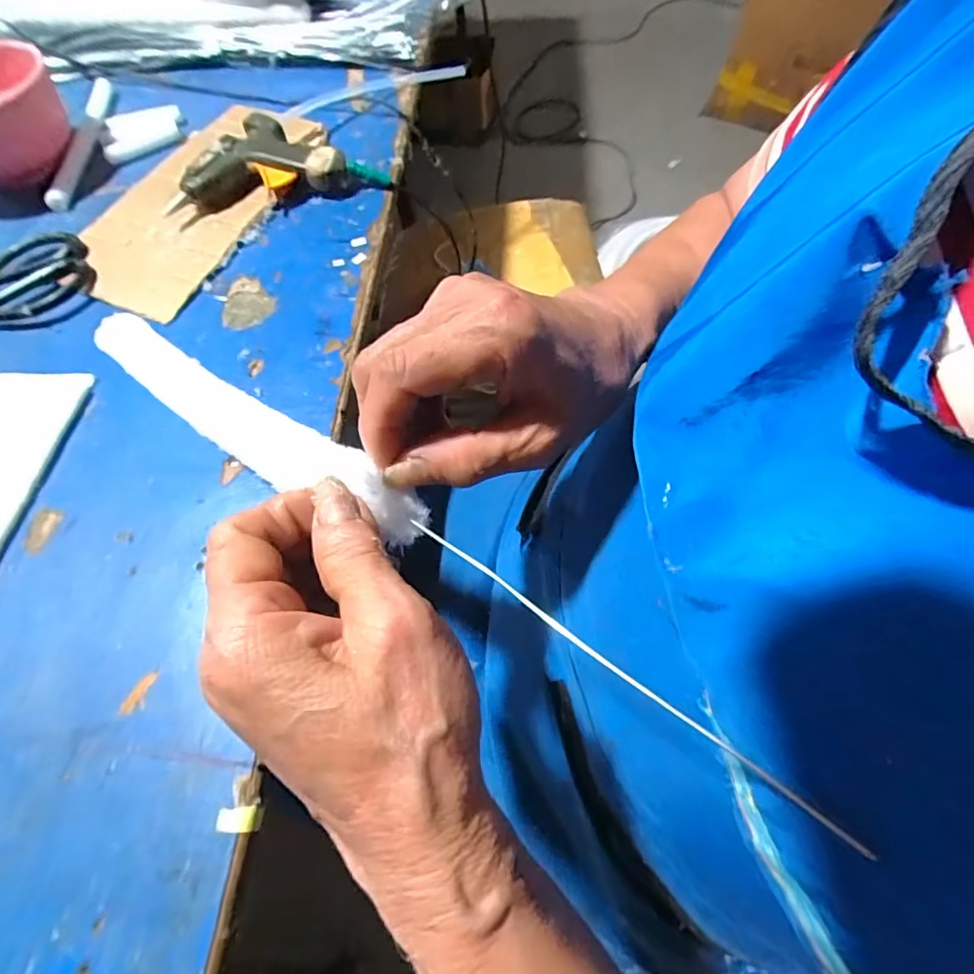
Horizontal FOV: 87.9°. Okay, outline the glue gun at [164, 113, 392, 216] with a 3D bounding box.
[{"bbox_3d":[-0.194,-0.305,0.470,0.192,0.040,0.091,-13,62,-3],"label":"glue gun"}]

